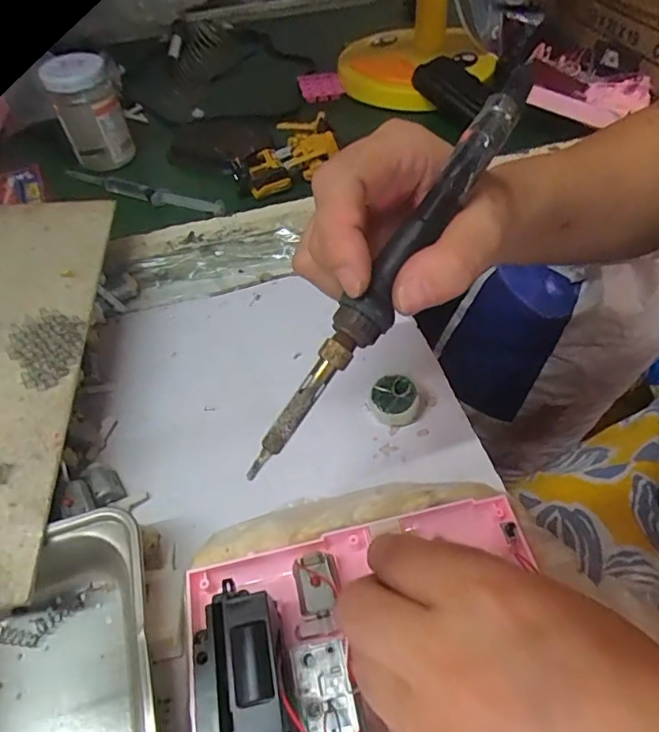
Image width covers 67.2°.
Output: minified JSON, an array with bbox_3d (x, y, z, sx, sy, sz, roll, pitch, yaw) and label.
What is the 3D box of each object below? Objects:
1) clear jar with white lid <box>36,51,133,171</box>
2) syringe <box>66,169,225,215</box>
[{"bbox_3d":[-0.244,-0.257,0.509,0.058,0.096,0.060,-18,53,-11],"label":"clear jar with white lid"},{"bbox_3d":[-0.182,-0.169,0.491,0.182,0.020,0.012,18,55,17],"label":"syringe"}]

